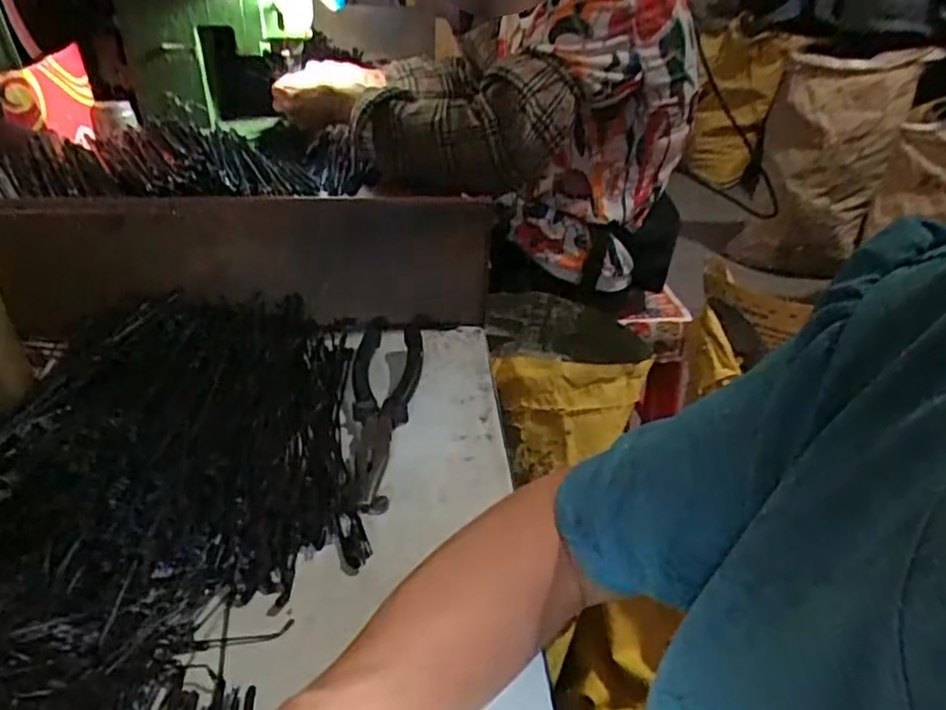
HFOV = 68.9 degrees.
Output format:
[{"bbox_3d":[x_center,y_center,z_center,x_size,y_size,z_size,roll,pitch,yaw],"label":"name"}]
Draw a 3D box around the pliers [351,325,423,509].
[{"bbox_3d":[-0.068,0.035,0.509,0.050,0.011,0.192,3,35,-1],"label":"pliers"}]

